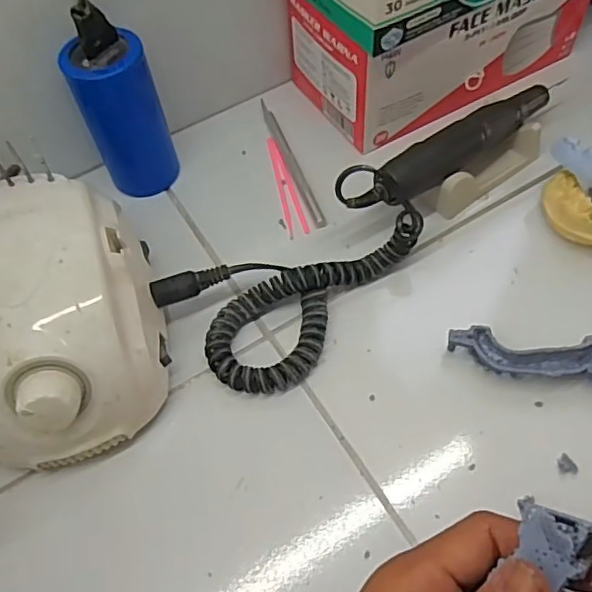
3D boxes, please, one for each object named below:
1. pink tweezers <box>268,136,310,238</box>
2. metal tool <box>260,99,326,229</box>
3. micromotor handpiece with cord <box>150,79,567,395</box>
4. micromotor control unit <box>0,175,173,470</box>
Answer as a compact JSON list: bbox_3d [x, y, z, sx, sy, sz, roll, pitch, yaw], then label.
[{"bbox_3d":[-0.009,-0.080,0.422,0.014,0.005,0.092,-14,58,-5],"label":"pink tweezers"},{"bbox_3d":[-0.005,-0.101,0.431,0.009,0.007,0.132,-18,59,-7],"label":"metal tool"},{"bbox_3d":[0.048,-0.060,0.369,0.280,0.052,0.086,-41,64,-20],"label":"micromotor handpiece with cord"},{"bbox_3d":[-0.126,0.012,0.320,0.094,0.081,0.136,-16,58,-6],"label":"micromotor control unit"}]

